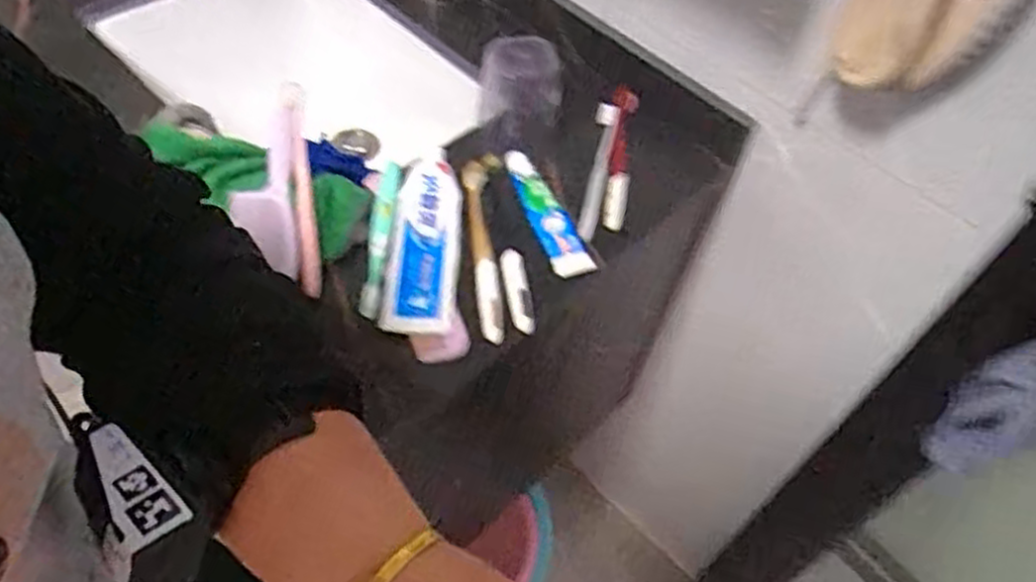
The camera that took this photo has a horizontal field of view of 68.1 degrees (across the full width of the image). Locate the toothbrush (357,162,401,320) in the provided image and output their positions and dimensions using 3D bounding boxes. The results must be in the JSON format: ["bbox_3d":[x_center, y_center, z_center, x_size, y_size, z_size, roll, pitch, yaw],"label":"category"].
[{"bbox_3d":[-0.116,-0.048,0.651,0.018,0.018,0.163,4,53,-4],"label":"toothbrush"}]

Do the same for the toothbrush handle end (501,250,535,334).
[{"bbox_3d":[0.000,0.000,0.623,0.019,0.019,0.072,-6,52,-9],"label":"toothbrush handle end"}]

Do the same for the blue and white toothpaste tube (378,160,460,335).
[{"bbox_3d":[-0.080,-0.041,0.637,0.056,0.033,0.168,4,53,-4],"label":"blue and white toothpaste tube"}]

